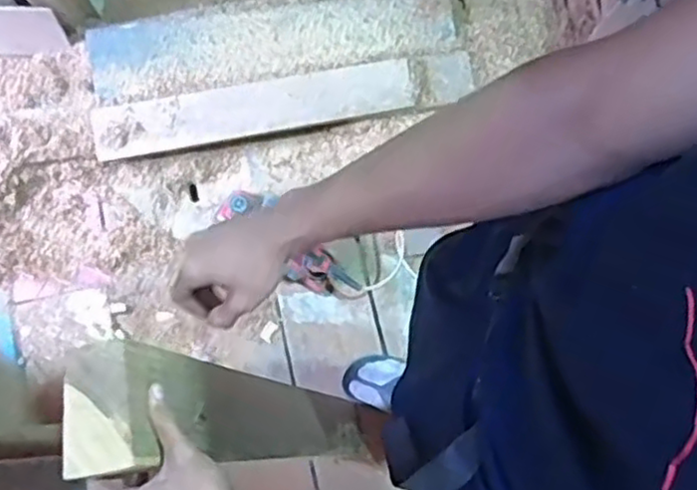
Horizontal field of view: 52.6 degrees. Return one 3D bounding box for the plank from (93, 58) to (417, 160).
[{"bbox_3d":[-0.180,-0.282,1.397,0.627,0.028,0.126,-13,78,-3],"label":"plank"}]

